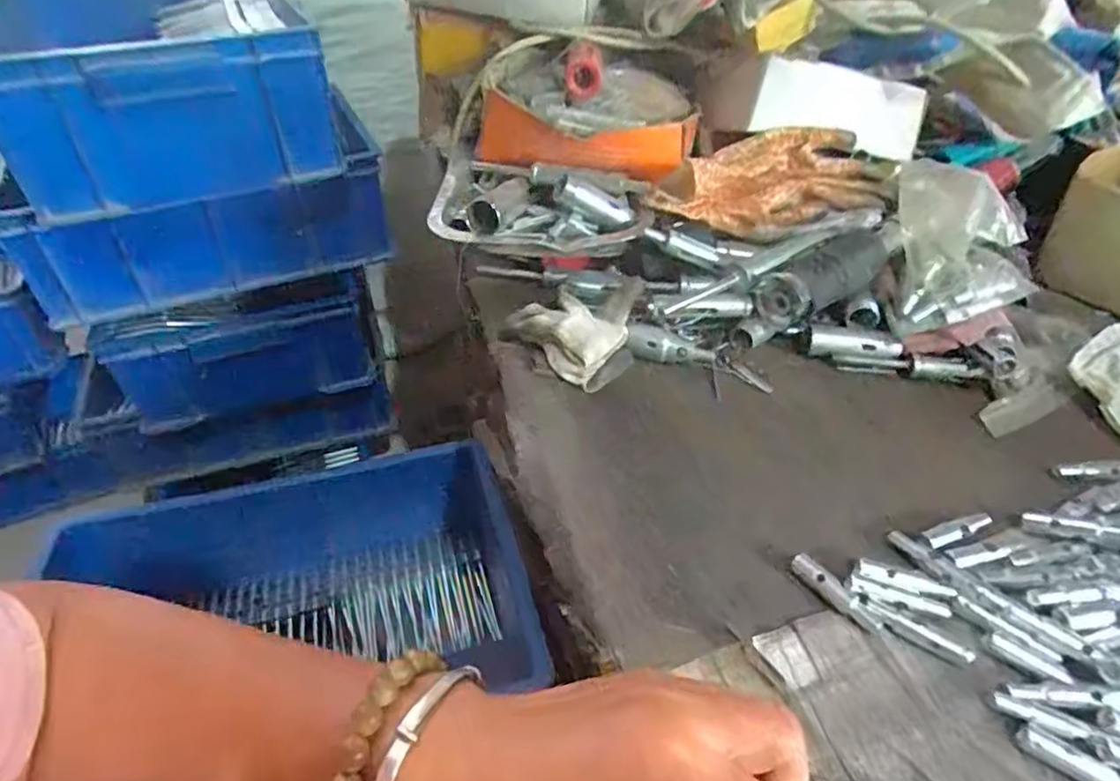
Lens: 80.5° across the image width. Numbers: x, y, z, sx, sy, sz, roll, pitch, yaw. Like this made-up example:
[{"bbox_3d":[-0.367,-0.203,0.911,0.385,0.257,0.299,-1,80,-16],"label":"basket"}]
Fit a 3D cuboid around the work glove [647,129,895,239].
[{"bbox_3d":[0.181,-0.172,0.542,0.220,0.048,0.090,-14,44,-16],"label":"work glove"}]

